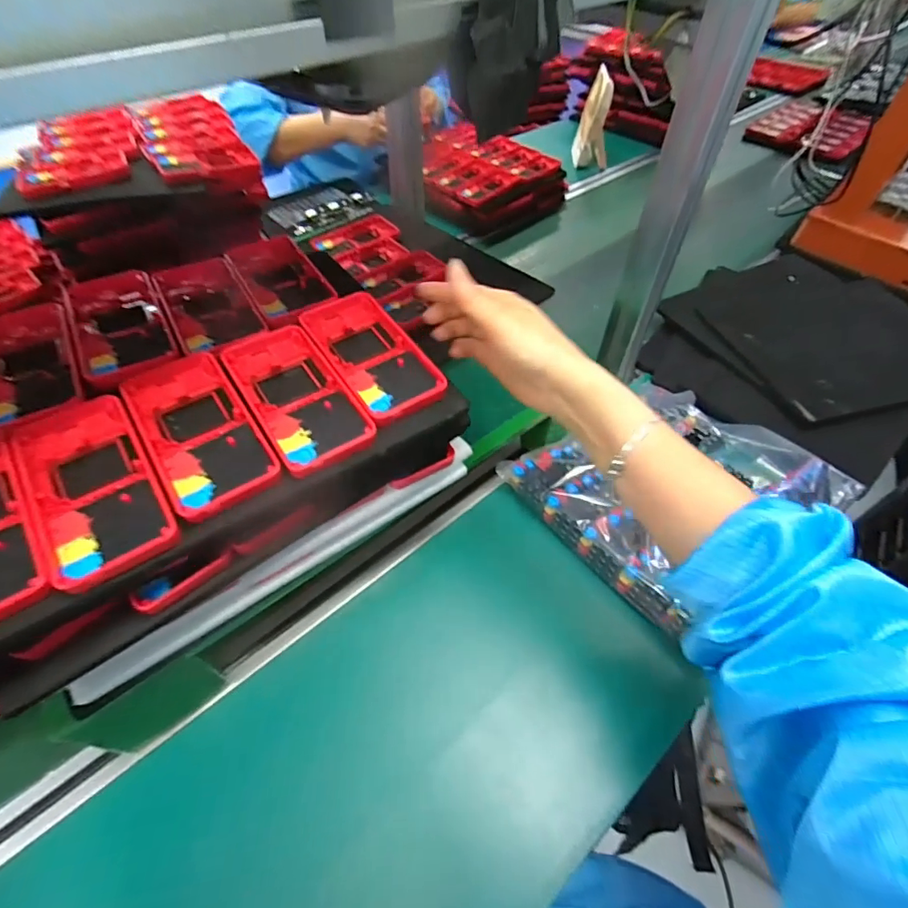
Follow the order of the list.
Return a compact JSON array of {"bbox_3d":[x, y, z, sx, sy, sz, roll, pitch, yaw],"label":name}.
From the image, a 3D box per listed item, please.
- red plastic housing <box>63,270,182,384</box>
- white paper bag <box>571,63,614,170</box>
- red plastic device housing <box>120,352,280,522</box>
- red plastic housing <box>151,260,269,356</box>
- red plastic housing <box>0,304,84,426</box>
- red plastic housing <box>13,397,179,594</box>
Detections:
[{"bbox_3d":[-0.258,-0.099,0.379,0.061,0.026,0.121,-22,51,-24],"label":"red plastic housing"},{"bbox_3d":[0.344,-0.803,1.175,0.087,0.177,0.094,11,45,6],"label":"white paper bag"},{"bbox_3d":[-0.169,-0.020,0.318,0.061,0.025,0.133,-26,52,-27],"label":"red plastic device housing"},{"bbox_3d":[-0.195,-0.119,0.391,0.062,0.021,0.109,-22,51,-24],"label":"red plastic housing"},{"bbox_3d":[-0.302,-0.058,0.341,0.067,0.030,0.115,-23,51,-25],"label":"red plastic housing"},{"bbox_3d":[-0.216,0.017,0.292,0.062,0.023,0.130,-26,53,-27],"label":"red plastic housing"}]

